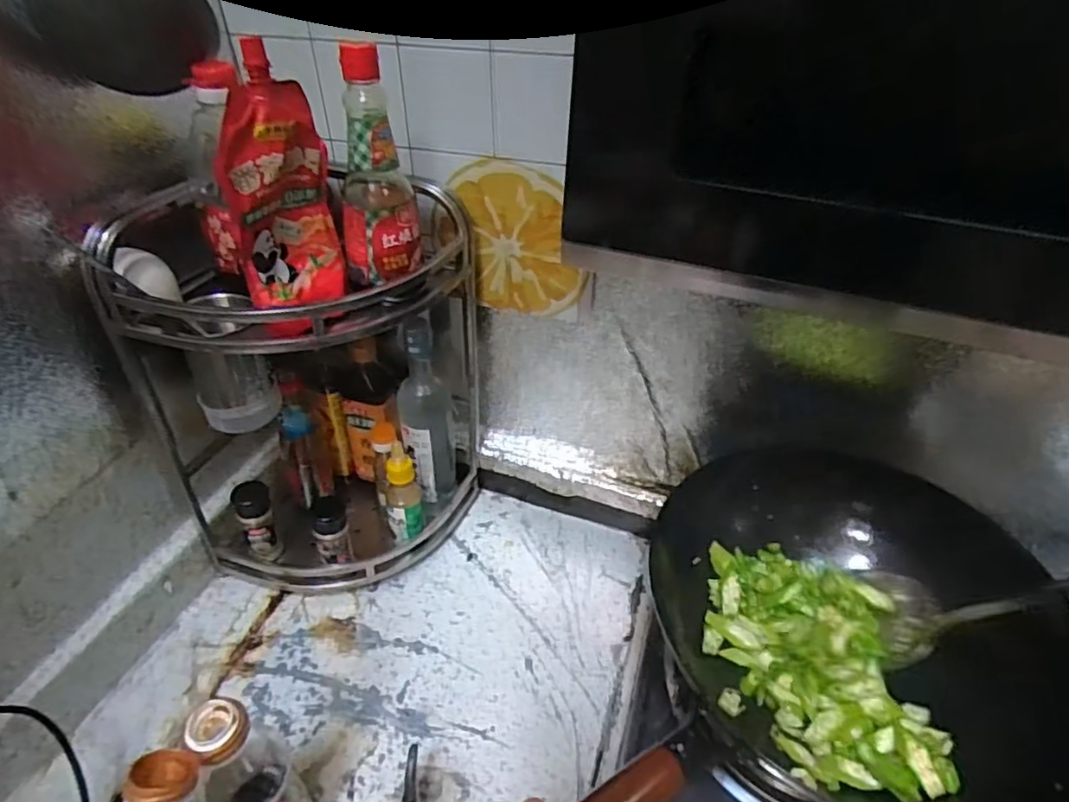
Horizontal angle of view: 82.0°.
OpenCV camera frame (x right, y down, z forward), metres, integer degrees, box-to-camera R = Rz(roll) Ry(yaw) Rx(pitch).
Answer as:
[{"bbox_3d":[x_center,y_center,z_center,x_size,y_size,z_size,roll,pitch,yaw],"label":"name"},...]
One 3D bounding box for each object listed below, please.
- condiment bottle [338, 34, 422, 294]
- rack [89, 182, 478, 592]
[{"bbox_3d":[-0.137,-0.201,0.533,0.067,0.185,0.068,-5,41,-9],"label":"condiment bottle"},{"bbox_3d":[-0.227,-0.006,0.690,0.283,0.428,0.247,11,41,9],"label":"rack"}]

